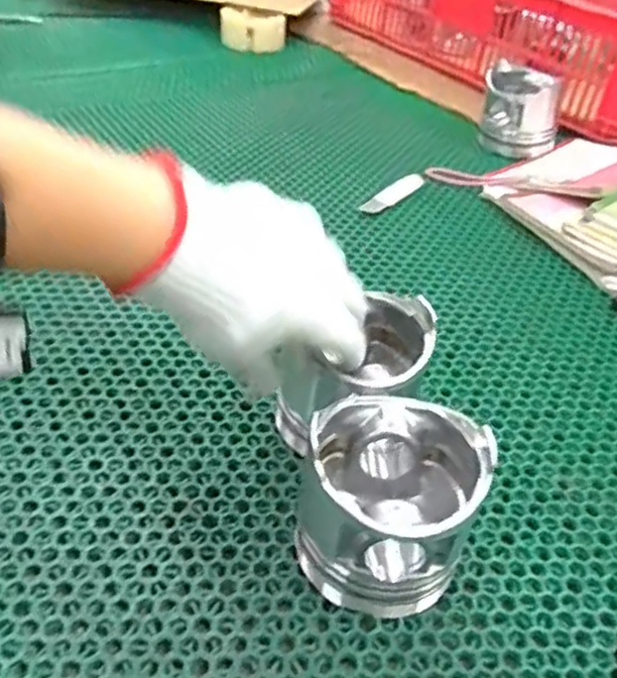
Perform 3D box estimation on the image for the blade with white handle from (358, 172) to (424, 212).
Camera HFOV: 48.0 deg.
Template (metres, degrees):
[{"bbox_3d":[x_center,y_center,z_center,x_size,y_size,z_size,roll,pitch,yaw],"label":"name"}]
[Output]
[{"bbox_3d":[0.089,-0.153,0.722,0.022,0.009,0.097,31,46,25],"label":"blade with white handle"}]

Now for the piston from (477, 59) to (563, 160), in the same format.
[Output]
[{"bbox_3d":[0.259,-0.280,0.840,0.092,0.077,0.092,16,41,10],"label":"piston"}]

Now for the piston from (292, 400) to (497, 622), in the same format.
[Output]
[{"bbox_3d":[0.041,0.088,0.364,0.088,0.084,0.092,8,40,1],"label":"piston"}]

